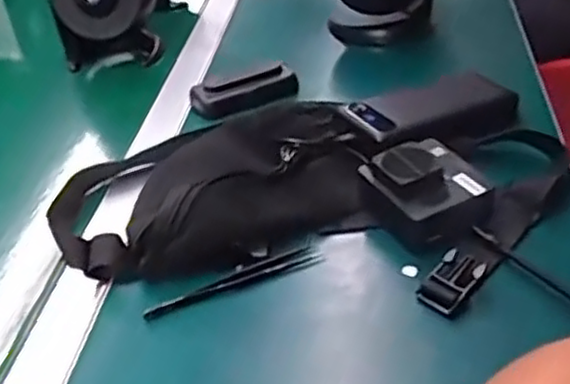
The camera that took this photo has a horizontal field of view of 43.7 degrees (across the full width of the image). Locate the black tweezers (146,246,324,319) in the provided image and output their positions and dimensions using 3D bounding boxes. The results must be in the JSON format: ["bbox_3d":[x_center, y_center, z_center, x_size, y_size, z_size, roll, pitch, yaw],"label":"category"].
[{"bbox_3d":[-0.034,0.063,0.495,0.127,0.005,0.018,-20,37,-17],"label":"black tweezers"}]

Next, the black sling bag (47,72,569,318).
[{"bbox_3d":[0.017,-0.024,0.575,0.394,0.050,0.269,3,37,14],"label":"black sling bag"}]

